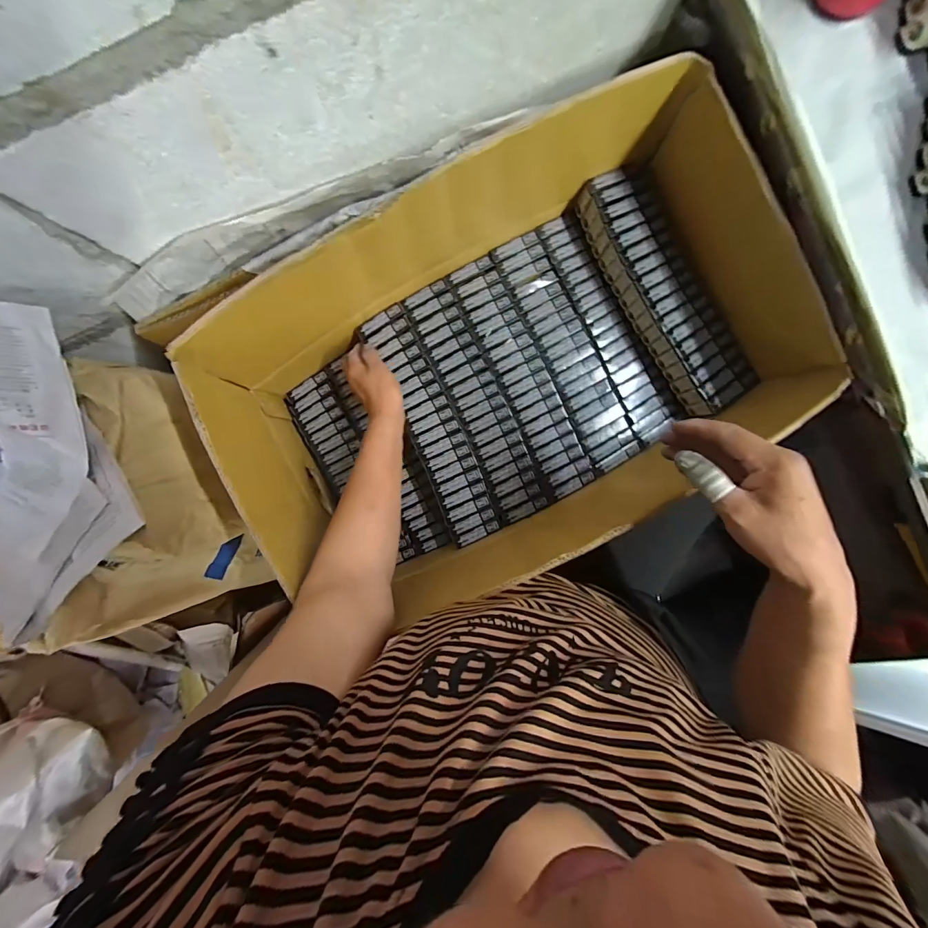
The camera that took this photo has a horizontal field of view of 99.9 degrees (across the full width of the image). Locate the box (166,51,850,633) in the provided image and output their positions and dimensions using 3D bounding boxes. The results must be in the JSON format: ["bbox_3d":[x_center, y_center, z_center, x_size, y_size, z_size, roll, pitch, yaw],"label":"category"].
[{"bbox_3d":[0.042,-0.100,0.472,0.598,0.239,0.371,-28,91,4],"label":"box"}]

